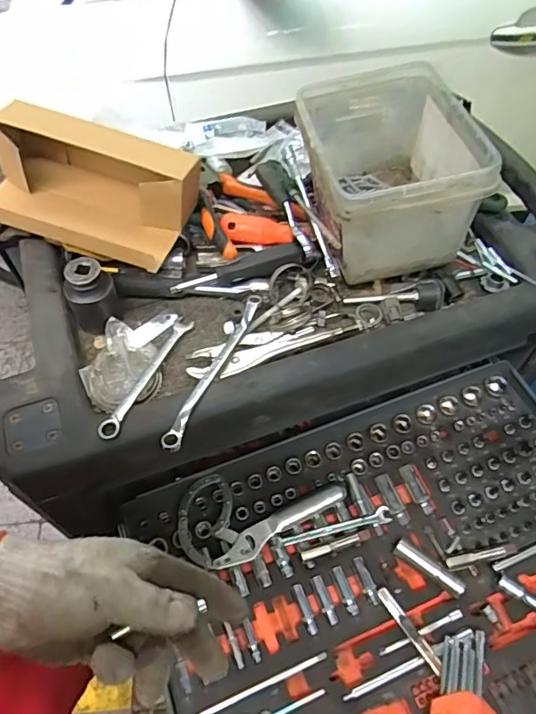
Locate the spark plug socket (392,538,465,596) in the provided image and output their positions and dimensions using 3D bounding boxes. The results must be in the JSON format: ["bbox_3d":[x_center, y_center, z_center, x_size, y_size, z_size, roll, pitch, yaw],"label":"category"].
[{"bbox_3d":[0.174,0.229,0.549,0.078,0.023,0.019,33,63,20],"label":"spark plug socket"}]

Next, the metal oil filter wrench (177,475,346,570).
[{"bbox_3d":[-0.007,0.177,0.590,0.195,0.018,0.100,-14,58,-9],"label":"metal oil filter wrench"}]

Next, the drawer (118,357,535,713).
[{"bbox_3d":[0.149,0.254,0.536,0.530,0.063,0.411,-18,58,-12],"label":"drawer"}]

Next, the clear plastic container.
[{"bbox_3d":[0.120,-0.193,0.555,0.155,0.154,0.198,-5,57,-3],"label":"clear plastic container"}]

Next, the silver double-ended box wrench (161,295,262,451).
[{"bbox_3d":[-0.053,0.010,0.505,0.016,0.012,0.189,20,59,13],"label":"silver double-ended box wrench"}]

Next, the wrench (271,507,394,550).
[{"bbox_3d":[0.073,0.199,0.582,0.144,0.009,0.019,-13,58,-9],"label":"wrench"}]

